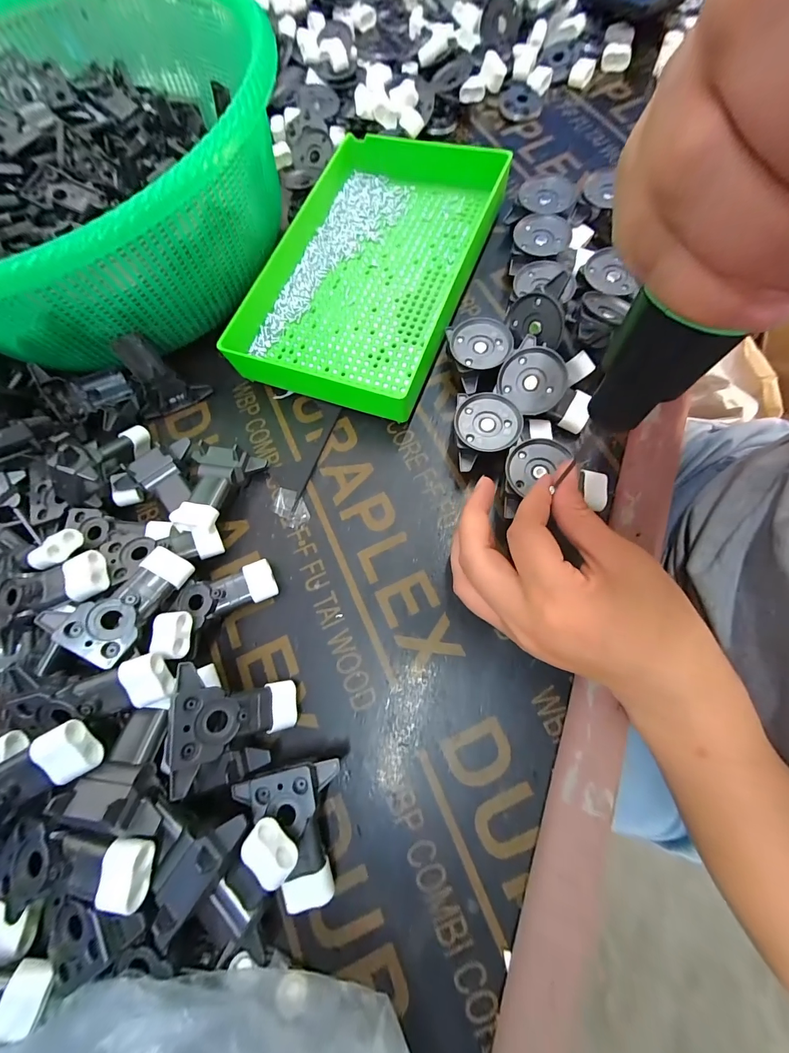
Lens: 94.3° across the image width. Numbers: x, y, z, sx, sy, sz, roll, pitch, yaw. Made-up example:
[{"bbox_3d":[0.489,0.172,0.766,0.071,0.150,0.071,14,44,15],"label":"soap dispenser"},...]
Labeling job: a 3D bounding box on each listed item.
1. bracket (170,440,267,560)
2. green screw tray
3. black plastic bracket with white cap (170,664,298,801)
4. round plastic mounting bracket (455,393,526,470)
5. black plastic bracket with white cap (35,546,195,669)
[{"bbox_3d":[-0.130,-0.021,0.256,0.048,0.024,0.076,19,76,6],"label":"bracket"},{"bbox_3d":[-0.020,-0.216,0.298,0.161,0.032,0.257,21,76,11],"label":"green screw tray"},{"bbox_3d":[-0.088,0.107,0.195,0.024,0.066,0.053,-25,52,37],"label":"black plastic bracket with white cap"},{"bbox_3d":[0.060,-0.062,0.250,0.042,0.031,0.054,10,74,9],"label":"round plastic mounting bracket"},{"bbox_3d":[-0.149,0.040,0.204,0.044,0.015,0.066,30,51,9],"label":"black plastic bracket with white cap"}]

